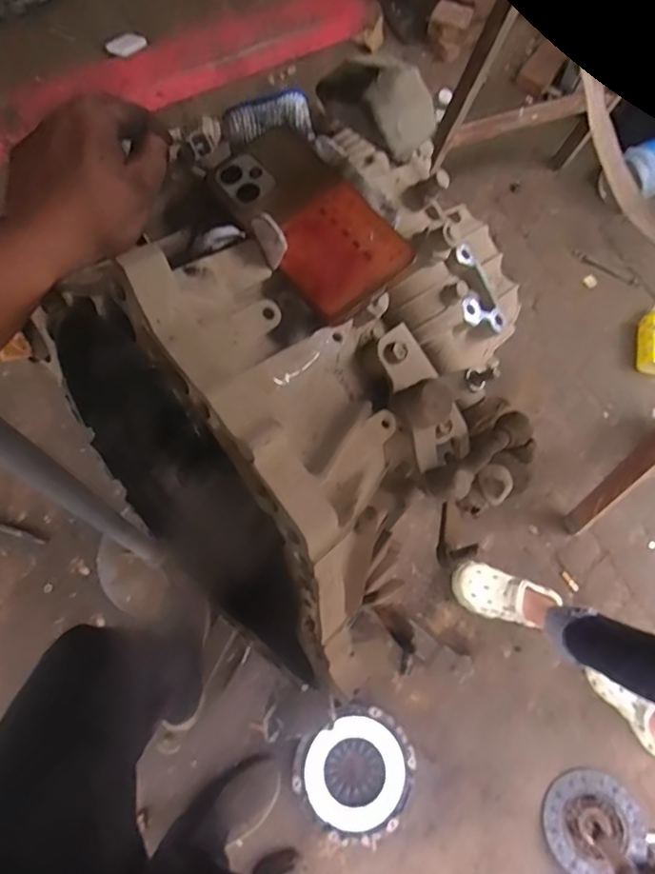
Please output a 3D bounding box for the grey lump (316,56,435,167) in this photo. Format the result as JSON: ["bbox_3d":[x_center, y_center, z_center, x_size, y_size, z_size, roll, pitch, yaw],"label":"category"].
[{"bbox_3d":[0.031,-0.201,0.334,0.069,0.029,0.036,40,74,11],"label":"grey lump"}]

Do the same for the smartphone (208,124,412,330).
[{"bbox_3d":[-0.013,-0.150,0.381,0.075,0.016,0.155,-34,76,-13],"label":"smartphone"}]

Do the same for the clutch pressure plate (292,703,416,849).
[{"bbox_3d":[0.064,0.717,1.194,0.243,0.058,0.236,1,71,-2],"label":"clutch pressure plate"}]

